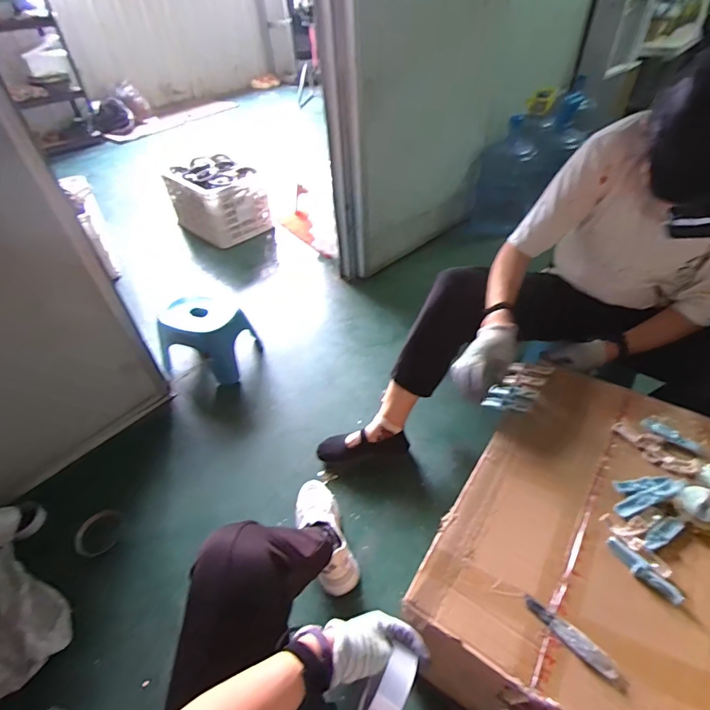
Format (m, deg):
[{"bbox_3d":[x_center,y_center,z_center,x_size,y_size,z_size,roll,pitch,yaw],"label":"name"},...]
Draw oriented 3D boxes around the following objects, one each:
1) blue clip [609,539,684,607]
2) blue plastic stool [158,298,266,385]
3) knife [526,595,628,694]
[{"bbox_3d":[0.405,0.304,0.581,0.024,0.011,0.101,-28,49,-22],"label":"blue clip"},{"bbox_3d":[-0.499,-0.068,1.399,0.276,0.230,0.240,20,50,23],"label":"blue plastic stool"},{"bbox_3d":[0.284,0.372,0.536,0.024,0.015,0.131,-33,51,-25],"label":"knife"}]

